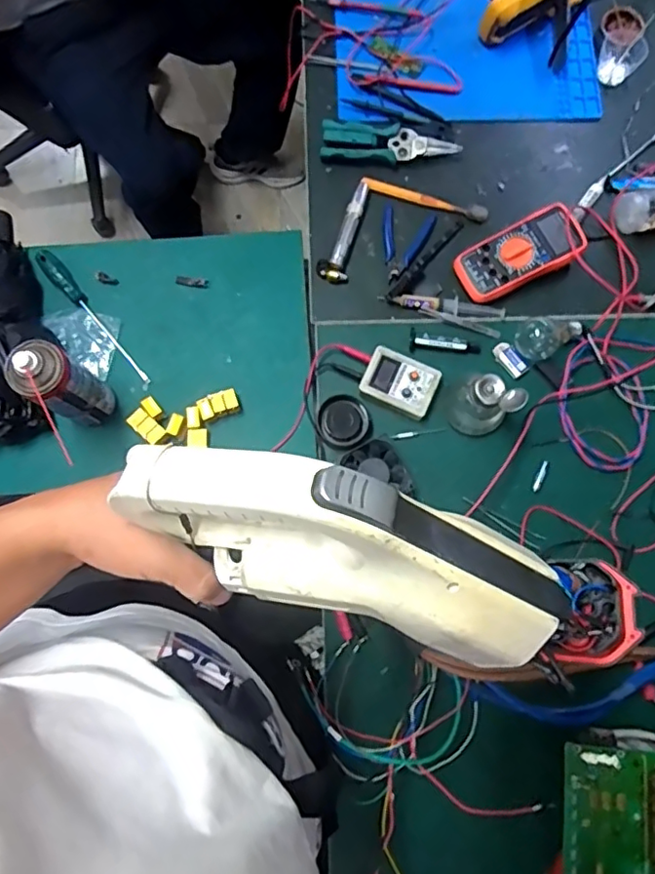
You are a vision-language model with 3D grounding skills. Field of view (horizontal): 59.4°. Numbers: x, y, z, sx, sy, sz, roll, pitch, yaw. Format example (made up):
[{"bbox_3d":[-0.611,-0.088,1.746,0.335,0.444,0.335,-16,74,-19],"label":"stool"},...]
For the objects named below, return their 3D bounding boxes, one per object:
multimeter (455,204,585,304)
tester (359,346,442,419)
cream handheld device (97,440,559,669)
[{"bbox_3d":[0.264,-0.250,0.798,0.173,0.044,0.083,-27,80,-7],"label":"multimeter"},{"bbox_3d":[0.096,-0.073,0.769,0.094,0.023,0.070,23,79,3],"label":"tester"},{"bbox_3d":[0.013,0.061,0.299,0.241,0.090,0.068,20,78,-5],"label":"cream handheld device"}]

